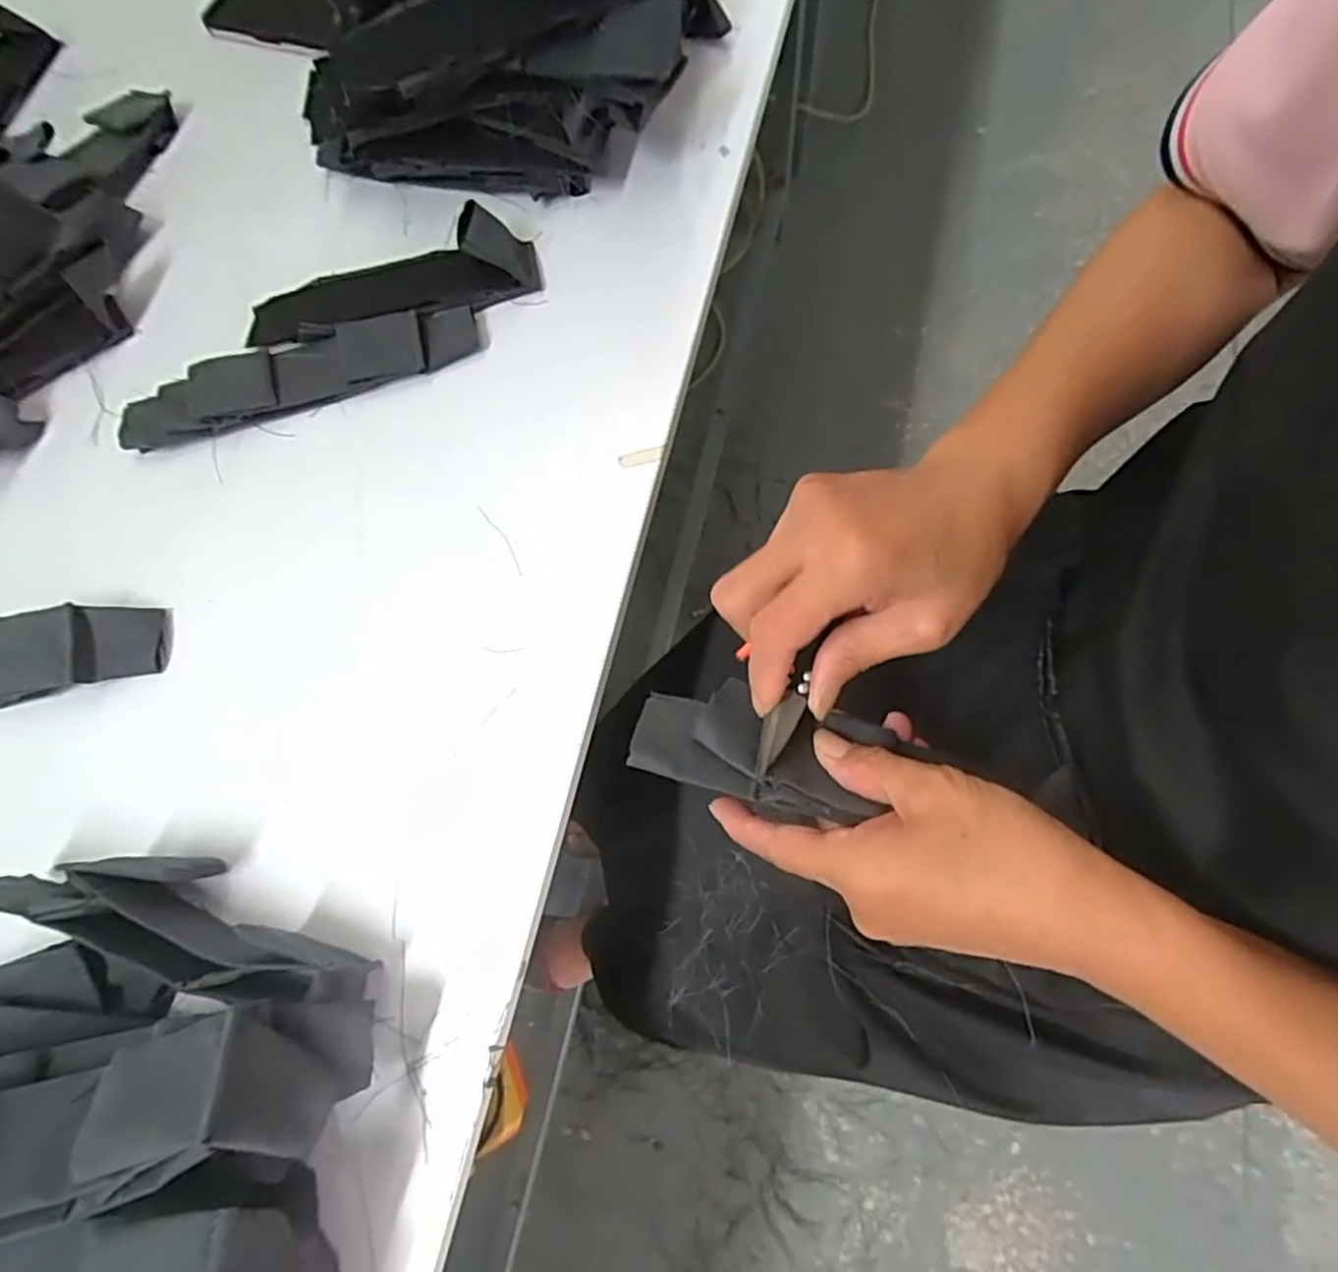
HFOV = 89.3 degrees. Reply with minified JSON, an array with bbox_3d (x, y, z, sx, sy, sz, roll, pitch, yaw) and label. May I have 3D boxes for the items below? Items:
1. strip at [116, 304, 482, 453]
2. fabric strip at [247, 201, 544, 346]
[{"bbox_3d":[-0.241,-0.171,0.438,0.234,0.014,0.052,-16,73,0],"label":"strip"},{"bbox_3d":[-0.191,-0.230,0.455,0.208,0.047,0.061,-8,75,10],"label":"fabric strip"}]

